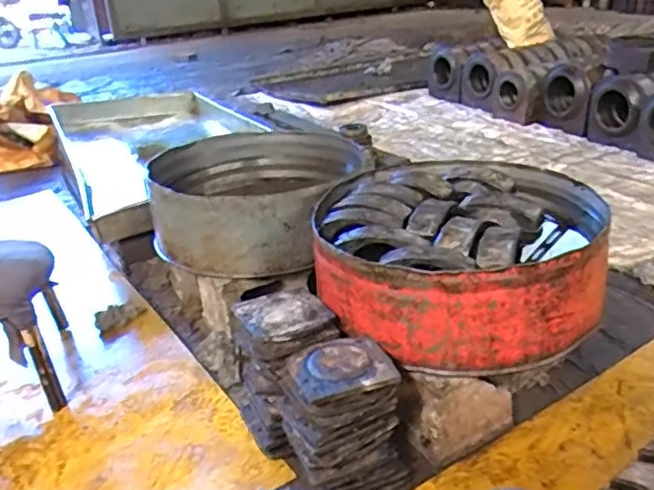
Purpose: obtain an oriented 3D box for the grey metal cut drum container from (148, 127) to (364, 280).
[{"bbox_3d":[-0.174,-0.136,1.596,0.510,0.197,0.526,-7,25,-5],"label":"grey metal cut drum container"}]

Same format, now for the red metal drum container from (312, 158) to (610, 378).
[{"bbox_3d":[0.257,0.008,1.247,0.535,0.189,0.544,3,26,15],"label":"red metal drum container"}]

